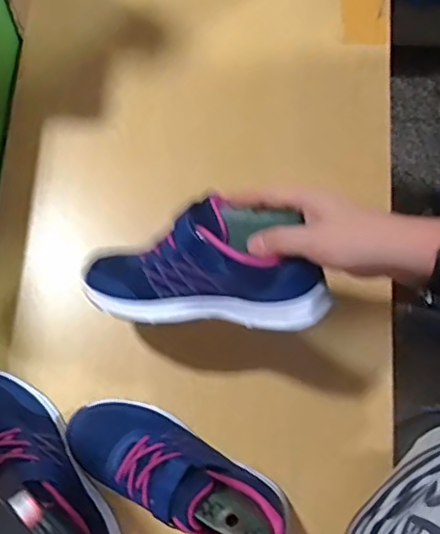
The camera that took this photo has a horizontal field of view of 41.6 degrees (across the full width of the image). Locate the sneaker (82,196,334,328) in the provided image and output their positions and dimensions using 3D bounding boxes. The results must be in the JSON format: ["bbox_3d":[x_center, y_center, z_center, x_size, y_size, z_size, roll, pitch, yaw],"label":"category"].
[{"bbox_3d":[-0.016,-0.011,0.547,0.231,0.078,0.116,0,102,15],"label":"sneaker"}]

